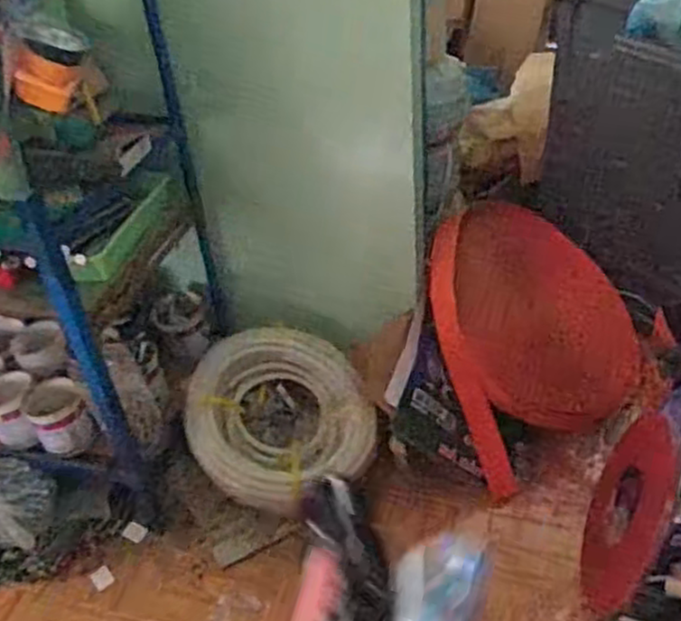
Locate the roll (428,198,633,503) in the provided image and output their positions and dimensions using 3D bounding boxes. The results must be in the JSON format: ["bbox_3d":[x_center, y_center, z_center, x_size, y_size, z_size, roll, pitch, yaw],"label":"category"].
[{"bbox_3d":[0.443,0.033,1.590,0.493,0.085,0.584,-17,81,-16],"label":"roll"}]

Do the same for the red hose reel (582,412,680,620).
[{"bbox_3d":[0.506,0.356,1.285,0.054,0.335,0.323,16,44,-4],"label":"red hose reel"}]

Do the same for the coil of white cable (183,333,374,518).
[{"bbox_3d":[-0.130,0.236,1.552,0.366,0.127,0.411,-24,66,-11],"label":"coil of white cable"}]

